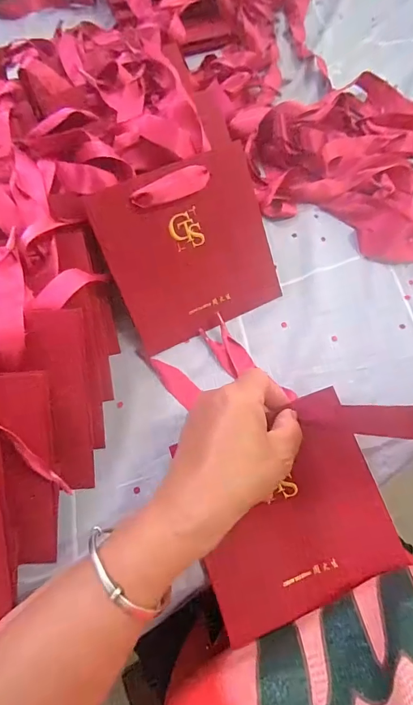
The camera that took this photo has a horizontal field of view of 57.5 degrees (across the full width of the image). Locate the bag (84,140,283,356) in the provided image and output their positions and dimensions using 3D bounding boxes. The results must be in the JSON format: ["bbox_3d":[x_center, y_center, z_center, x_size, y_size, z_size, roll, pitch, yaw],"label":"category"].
[{"bbox_3d":[-0.010,-0.085,0.320,0.138,0.134,0.007,-25,24,-11],"label":"bag"}]

